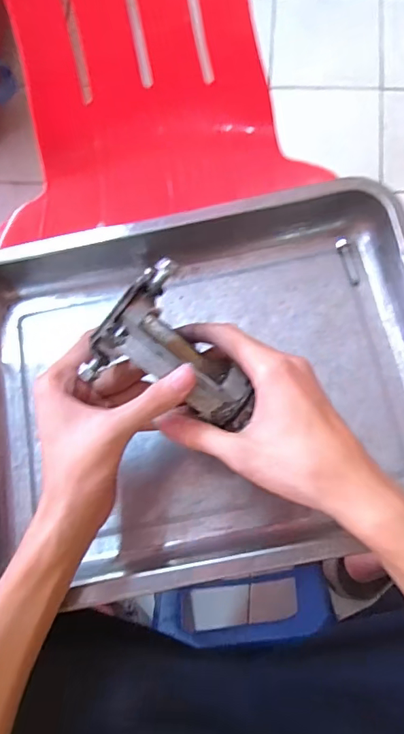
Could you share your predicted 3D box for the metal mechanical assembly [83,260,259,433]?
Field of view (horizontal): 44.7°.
[{"bbox_3d":[-0.010,-0.002,0.316,0.099,0.064,0.080,34,84,8],"label":"metal mechanical assembly"}]

